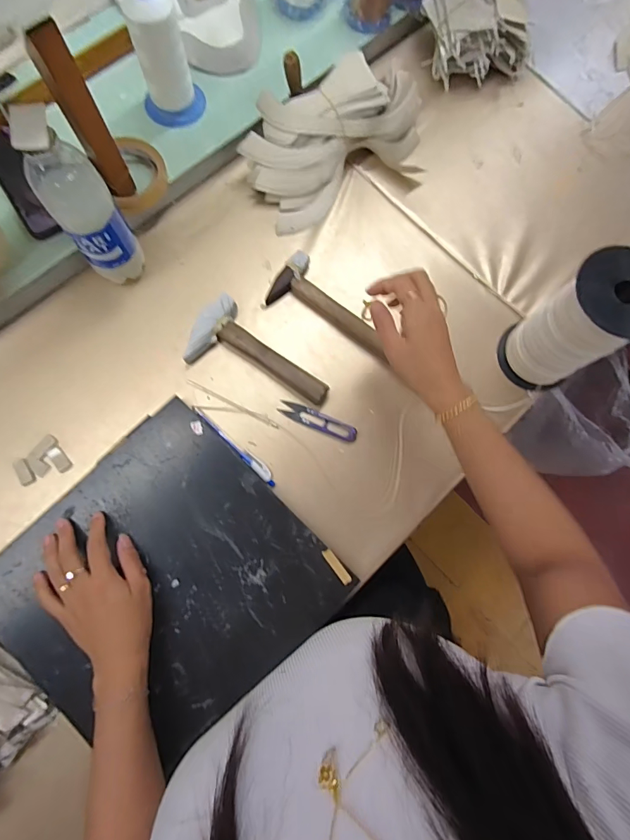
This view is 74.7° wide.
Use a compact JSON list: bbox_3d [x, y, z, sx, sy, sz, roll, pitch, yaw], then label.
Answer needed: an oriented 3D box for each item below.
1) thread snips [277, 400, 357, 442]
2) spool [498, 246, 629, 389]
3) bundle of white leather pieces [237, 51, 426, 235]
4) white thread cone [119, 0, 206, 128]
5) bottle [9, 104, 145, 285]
[{"bbox_3d":[0.005,0.001,0.513,0.100,0.015,0.022,23,78,1],"label":"thread snips"},{"bbox_3d":[0.292,-0.104,0.469,0.092,0.168,0.095,-33,82,-9],"label":"spool"},{"bbox_3d":[0.033,-0.392,0.563,0.266,0.068,0.162,-28,81,-9],"label":"bundle of white leather pieces"},{"bbox_3d":[-0.190,-0.458,0.507,0.079,0.137,0.082,-13,79,-7],"label":"white thread cone"},{"bbox_3d":[-0.243,-0.218,0.445,0.065,0.206,0.056,-33,82,-9],"label":"bottle"}]

